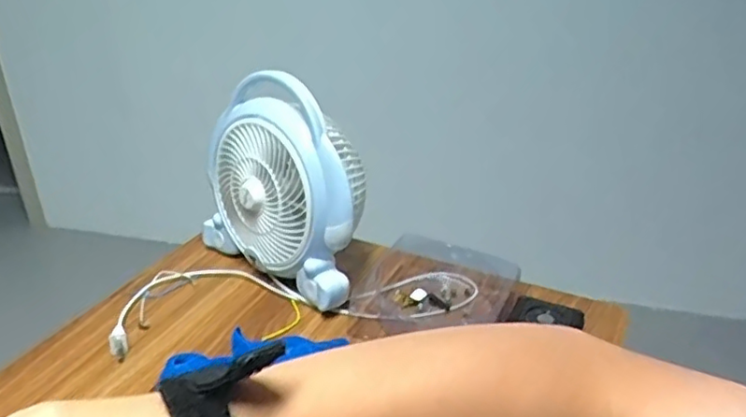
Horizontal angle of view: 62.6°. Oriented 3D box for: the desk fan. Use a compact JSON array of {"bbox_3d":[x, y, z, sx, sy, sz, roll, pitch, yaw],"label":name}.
[{"bbox_3d":[-0.110,-0.039,0.785,0.260,0.227,0.119,22,36,35],"label":"desk fan"}]

